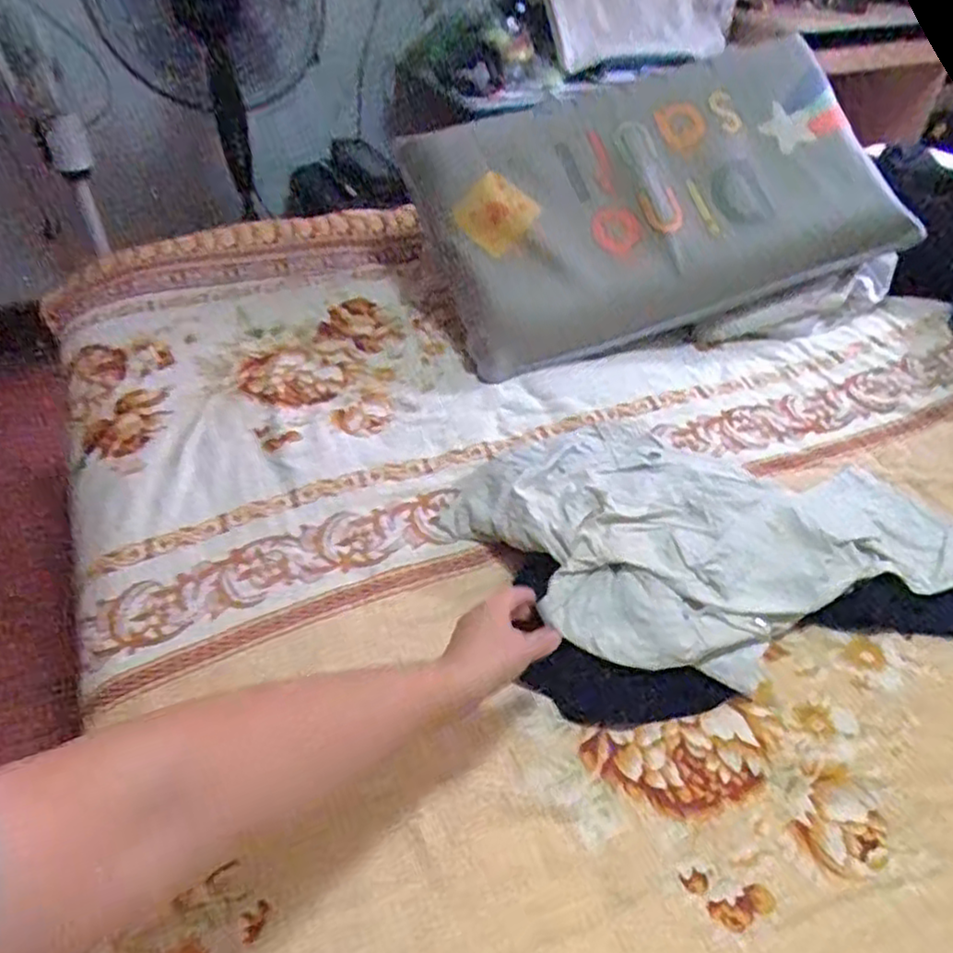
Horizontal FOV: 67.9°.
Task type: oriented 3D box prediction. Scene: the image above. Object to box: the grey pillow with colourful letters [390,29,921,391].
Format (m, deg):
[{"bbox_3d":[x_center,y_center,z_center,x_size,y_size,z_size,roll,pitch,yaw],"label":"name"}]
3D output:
[{"bbox_3d":[0.251,-0.392,1.000,0.619,0.085,0.368,-19,85,-2],"label":"grey pillow with colourful letters"}]

